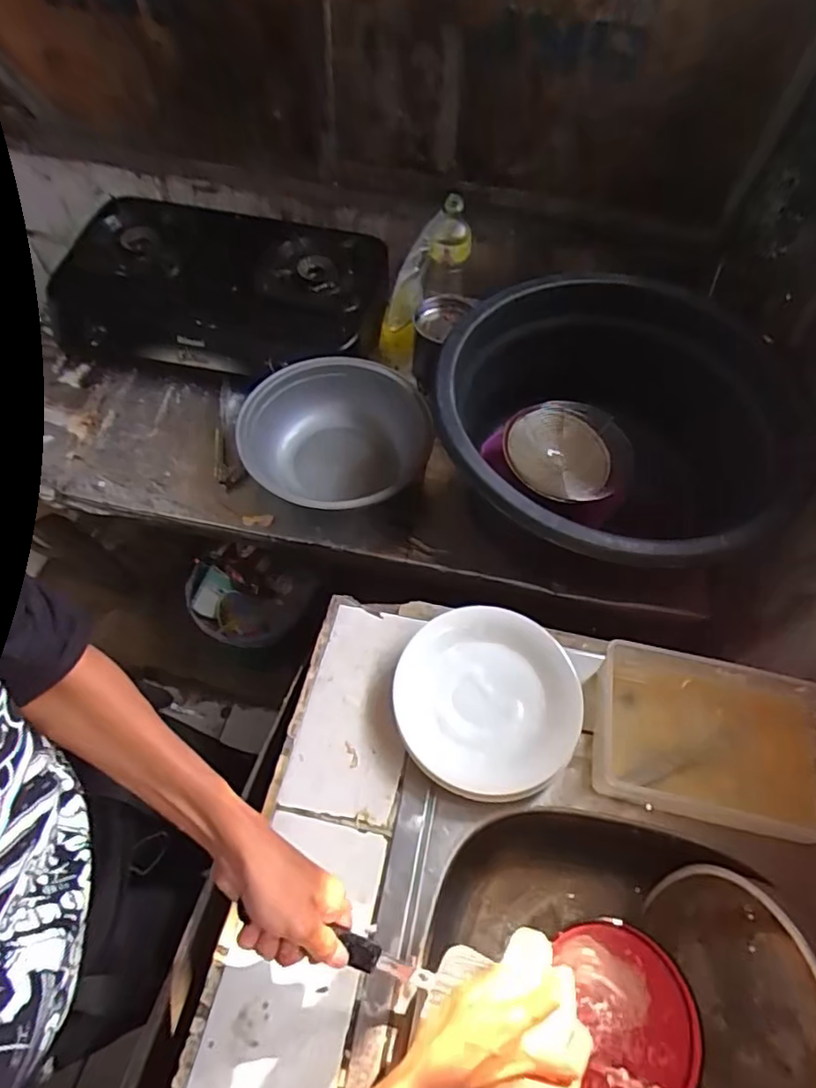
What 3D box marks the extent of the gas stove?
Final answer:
[{"bbox_3d":[-0.326,-0.445,1.029,0.535,0.132,0.285,9,59,4],"label":"gas stove"}]

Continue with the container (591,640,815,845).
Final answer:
[{"bbox_3d":[0.316,0.201,0.594,0.228,0.065,0.159,10,59,5],"label":"container"}]

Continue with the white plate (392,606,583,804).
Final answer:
[{"bbox_3d":[0.082,0.166,0.622,0.189,0.040,0.191,1,59,-1],"label":"white plate"}]

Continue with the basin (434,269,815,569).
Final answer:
[{"bbox_3d":[0.299,-0.159,0.886,0.535,0.229,0.479,-37,66,-21],"label":"basin"}]

